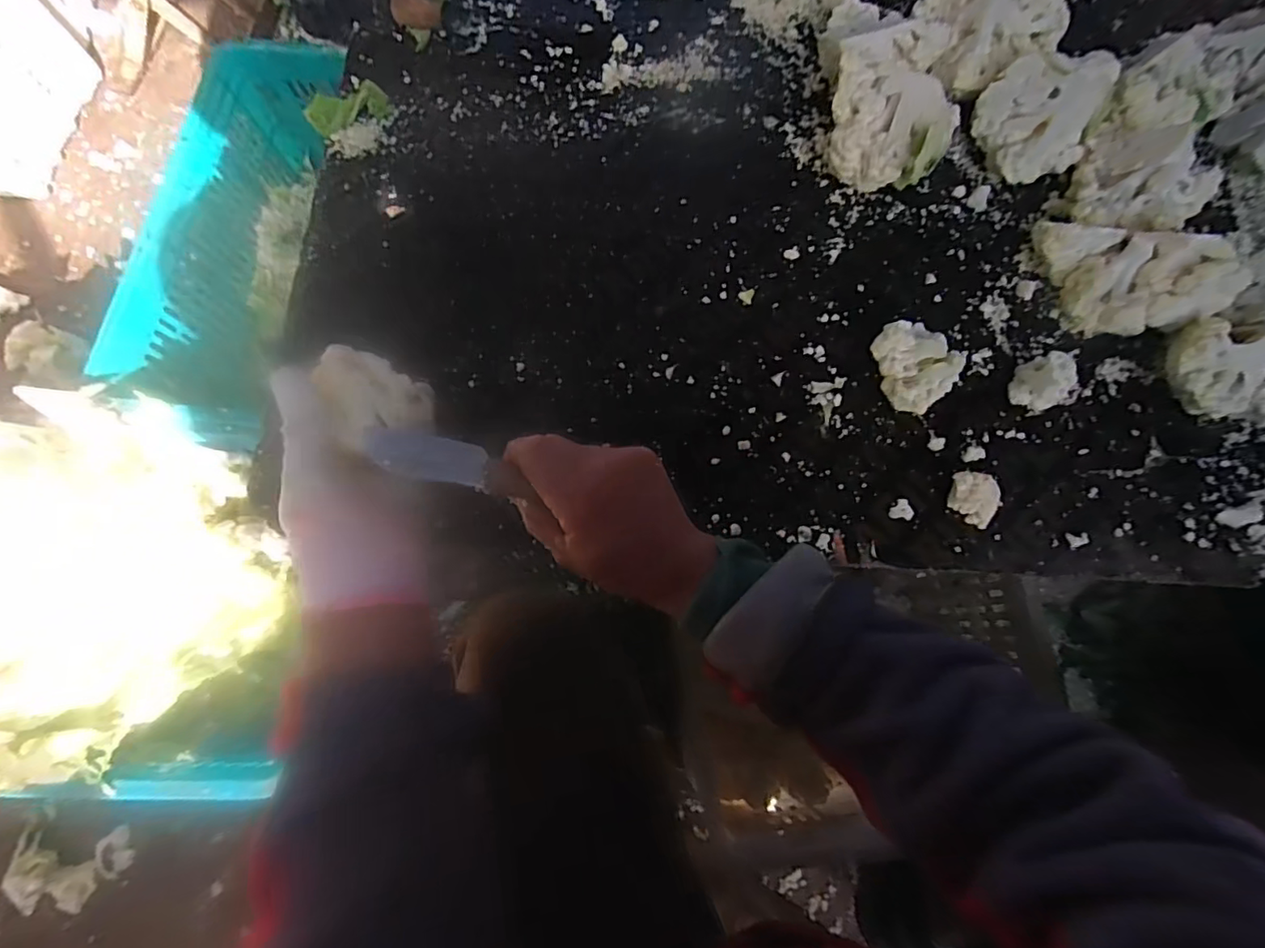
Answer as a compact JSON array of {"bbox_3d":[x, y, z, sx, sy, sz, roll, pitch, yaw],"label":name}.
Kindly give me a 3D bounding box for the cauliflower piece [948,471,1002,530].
[{"bbox_3d":[0.292,0.021,0.481,0.036,0.030,0.044,5,75,0],"label":"cauliflower piece"}]

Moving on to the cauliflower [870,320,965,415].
[{"bbox_3d":[0.252,-0.097,0.503,0.074,0.039,0.080,0,75,-1],"label":"cauliflower"}]

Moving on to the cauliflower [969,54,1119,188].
[{"bbox_3d":[0.398,-0.345,0.545,0.120,0.073,0.108,-8,77,-1],"label":"cauliflower"}]

